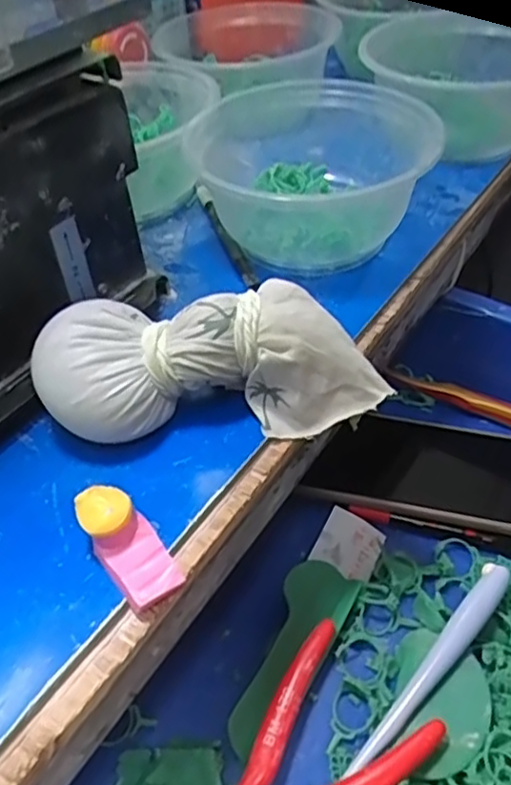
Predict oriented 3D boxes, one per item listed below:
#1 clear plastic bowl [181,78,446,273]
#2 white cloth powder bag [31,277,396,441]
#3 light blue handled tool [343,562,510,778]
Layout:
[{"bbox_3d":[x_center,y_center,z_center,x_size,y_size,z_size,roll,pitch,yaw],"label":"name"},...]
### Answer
[{"bbox_3d":[0.030,-0.136,0.381,0.134,0.059,0.160,-5,46,0],"label":"clear plastic bowl"},{"bbox_3d":[-0.016,-0.012,0.275,0.146,0.047,0.055,-5,46,0],"label":"white cloth powder bag"},{"bbox_3d":[0.074,0.154,0.312,0.017,0.021,0.181,31,56,30],"label":"light blue handled tool"}]

